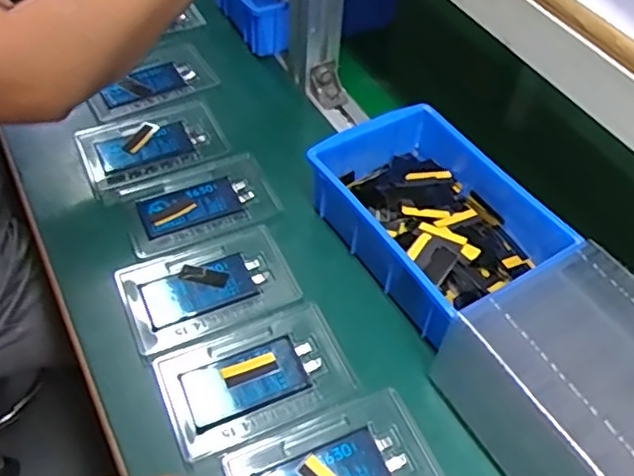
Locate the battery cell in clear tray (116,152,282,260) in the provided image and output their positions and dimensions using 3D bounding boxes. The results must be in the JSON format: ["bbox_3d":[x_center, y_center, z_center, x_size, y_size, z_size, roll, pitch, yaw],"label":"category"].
[{"bbox_3d":[-0.104,-0.032,0.550,0.130,0.006,0.080,-20,55,-20],"label":"battery cell in clear tray"}]

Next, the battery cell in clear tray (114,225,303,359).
[{"bbox_3d":[-0.085,0.038,0.494,0.132,0.006,0.085,-19,55,-20],"label":"battery cell in clear tray"}]

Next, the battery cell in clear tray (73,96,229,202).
[{"bbox_3d":[-0.156,-0.089,0.589,0.126,0.010,0.086,-24,57,-23],"label":"battery cell in clear tray"}]

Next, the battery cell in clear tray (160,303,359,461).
[{"bbox_3d":[-0.044,0.099,0.450,0.128,0.007,0.081,-18,54,-19],"label":"battery cell in clear tray"}]

